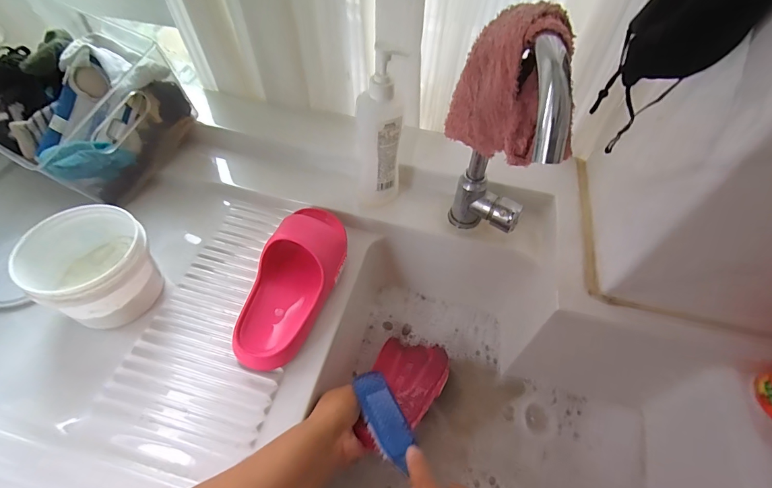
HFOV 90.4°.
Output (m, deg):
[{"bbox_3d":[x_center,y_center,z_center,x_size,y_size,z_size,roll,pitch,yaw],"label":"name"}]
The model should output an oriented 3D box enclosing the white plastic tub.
[{"bbox_3d":[-0.347,0.031,0.467,0.114,0.098,0.115,1,54,-1],"label":"white plastic tub"}]

